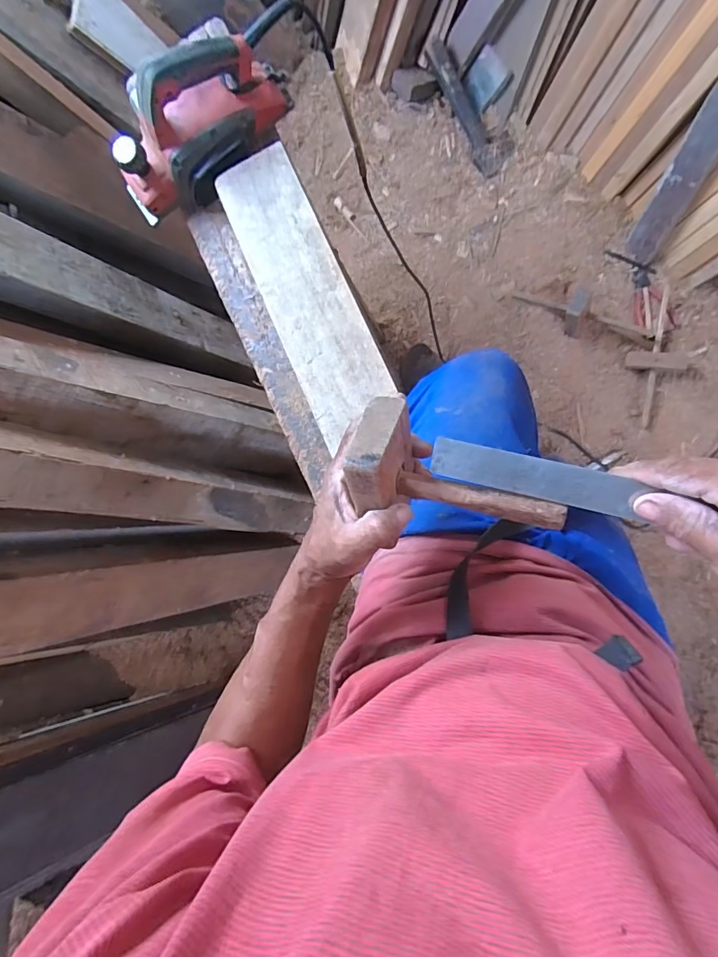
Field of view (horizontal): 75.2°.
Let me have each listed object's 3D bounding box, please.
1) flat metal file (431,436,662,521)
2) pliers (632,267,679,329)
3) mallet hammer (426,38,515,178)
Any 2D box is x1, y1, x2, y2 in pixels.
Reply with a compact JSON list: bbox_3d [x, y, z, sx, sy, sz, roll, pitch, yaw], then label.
[{"bbox_3d":[0.120,-0.001,0.325,0.135,0.004,0.028,14,104,13],"label":"flat metal file"},{"bbox_3d":[0.744,-0.462,1.194,0.087,0.028,0.178,-14,88,6],"label":"pliers"},{"bbox_3d":[0.282,-0.960,1.208,0.107,0.043,0.332,-39,112,4],"label":"mallet hammer"}]

